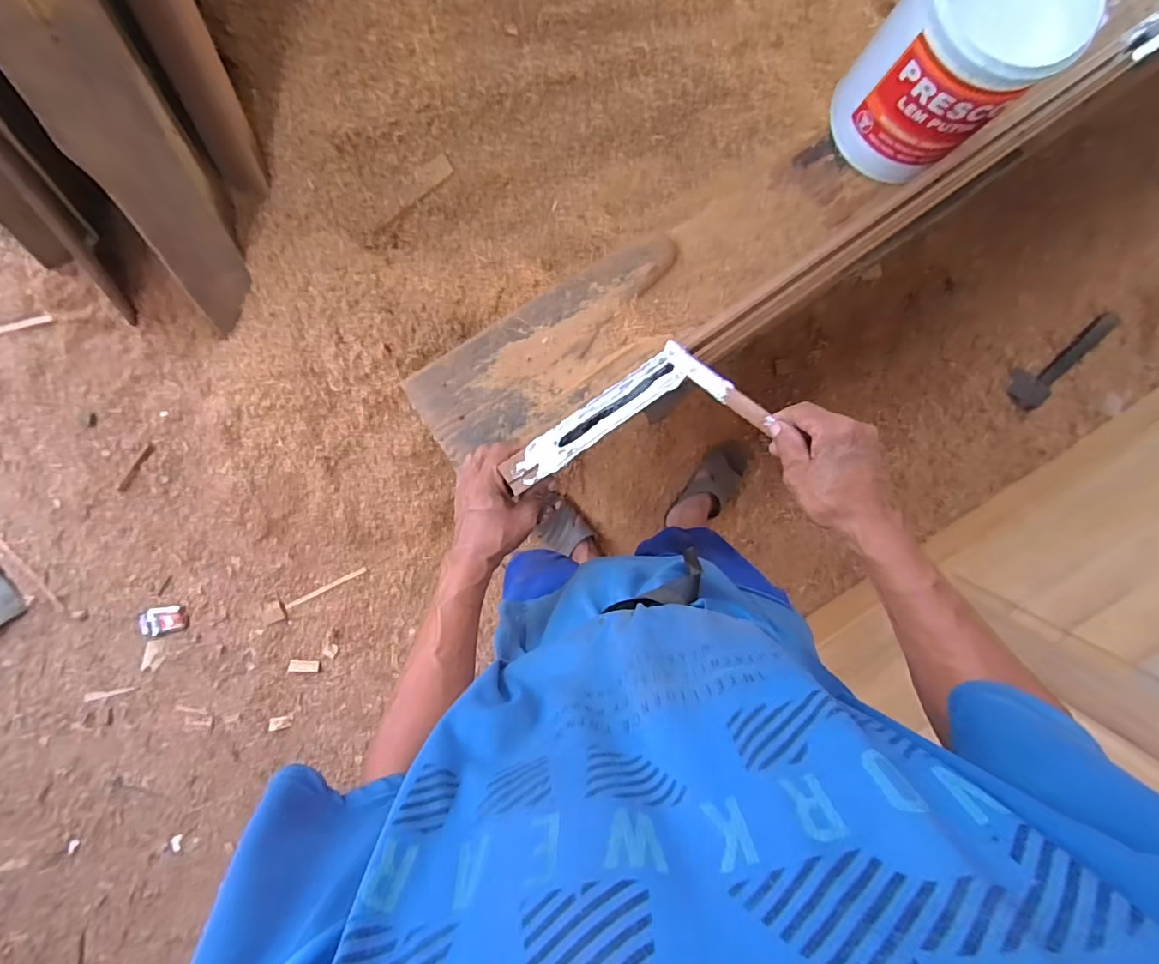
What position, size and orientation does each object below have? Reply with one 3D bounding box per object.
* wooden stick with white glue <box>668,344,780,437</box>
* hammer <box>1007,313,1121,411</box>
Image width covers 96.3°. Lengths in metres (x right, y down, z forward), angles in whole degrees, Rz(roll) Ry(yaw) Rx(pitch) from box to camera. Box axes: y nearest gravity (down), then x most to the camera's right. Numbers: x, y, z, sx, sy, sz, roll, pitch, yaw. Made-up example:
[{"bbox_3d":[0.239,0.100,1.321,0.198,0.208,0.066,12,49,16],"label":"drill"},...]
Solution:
[{"bbox_3d":[0.136,-0.096,0.517,0.126,0.005,0.021,40,130,13],"label":"wooden stick with white glue"},{"bbox_3d":[1.267,-0.322,1.365,0.117,0.035,0.318,45,101,-5],"label":"hammer"}]

